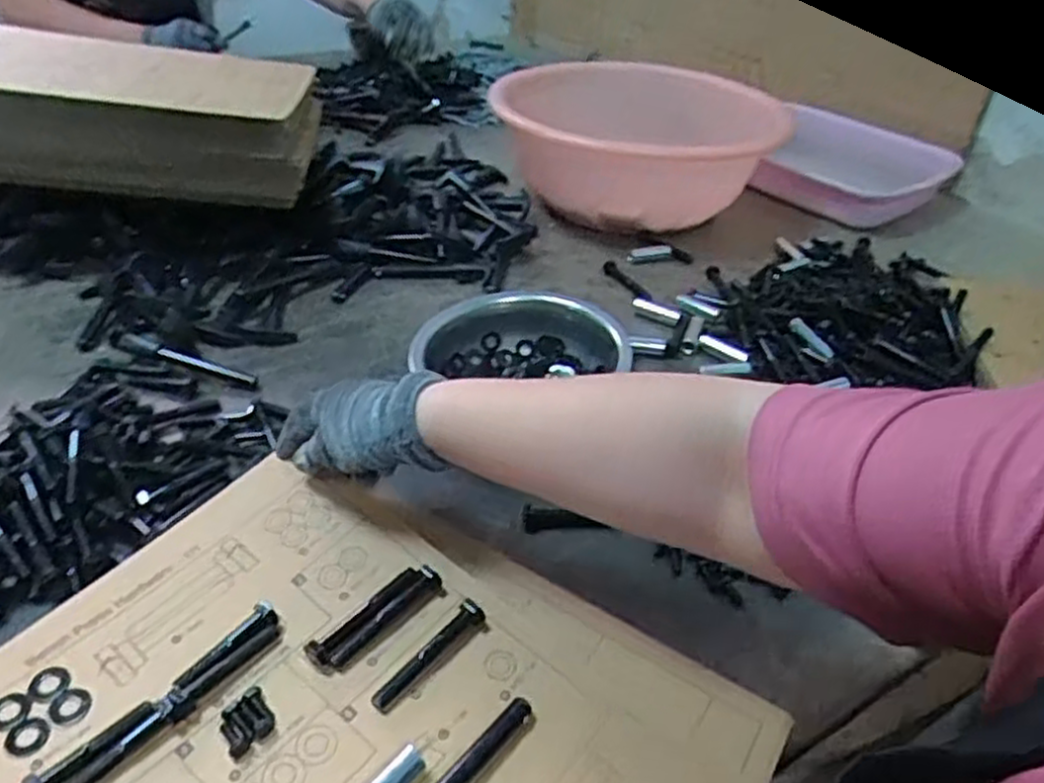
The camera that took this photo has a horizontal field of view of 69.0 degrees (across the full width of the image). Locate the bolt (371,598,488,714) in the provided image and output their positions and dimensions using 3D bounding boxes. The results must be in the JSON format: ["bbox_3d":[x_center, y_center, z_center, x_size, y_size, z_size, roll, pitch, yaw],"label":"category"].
[{"bbox_3d":[-0.051,0.140,0.412,0.073,0.019,0.016,-28,48,-35],"label":"bolt"}]

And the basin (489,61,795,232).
[{"bbox_3d":[0.137,-0.299,0.943,0.354,0.157,0.378,3,37,-2],"label":"basin"}]

